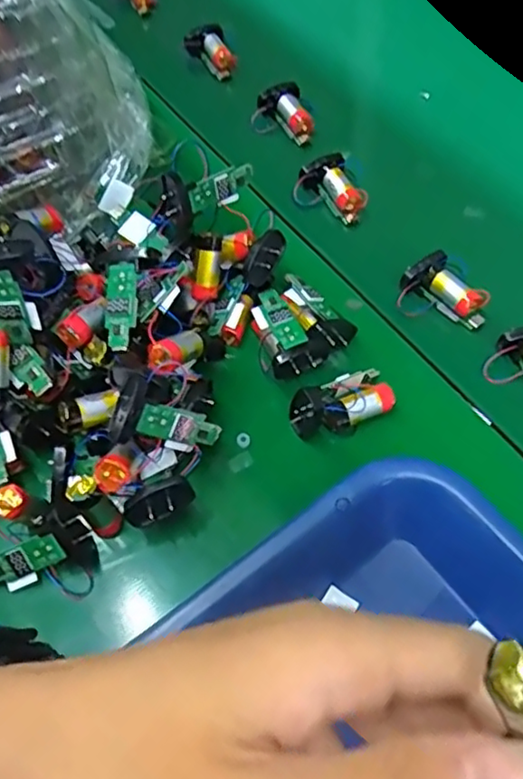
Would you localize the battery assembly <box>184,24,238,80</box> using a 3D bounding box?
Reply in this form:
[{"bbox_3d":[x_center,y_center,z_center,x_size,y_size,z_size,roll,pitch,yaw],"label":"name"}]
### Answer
[{"bbox_3d":[-0.041,-0.273,0.507,0.031,0.019,0.049,-18,60,-7],"label":"battery assembly"}]

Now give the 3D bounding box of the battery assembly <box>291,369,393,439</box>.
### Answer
[{"bbox_3d":[0.043,0.009,0.330,0.054,0.028,0.025,-23,61,-11],"label":"battery assembly"}]

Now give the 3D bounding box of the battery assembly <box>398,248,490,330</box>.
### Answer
[{"bbox_3d":[0.108,-0.056,0.370,0.040,0.016,0.049,-37,64,-17],"label":"battery assembly"}]

